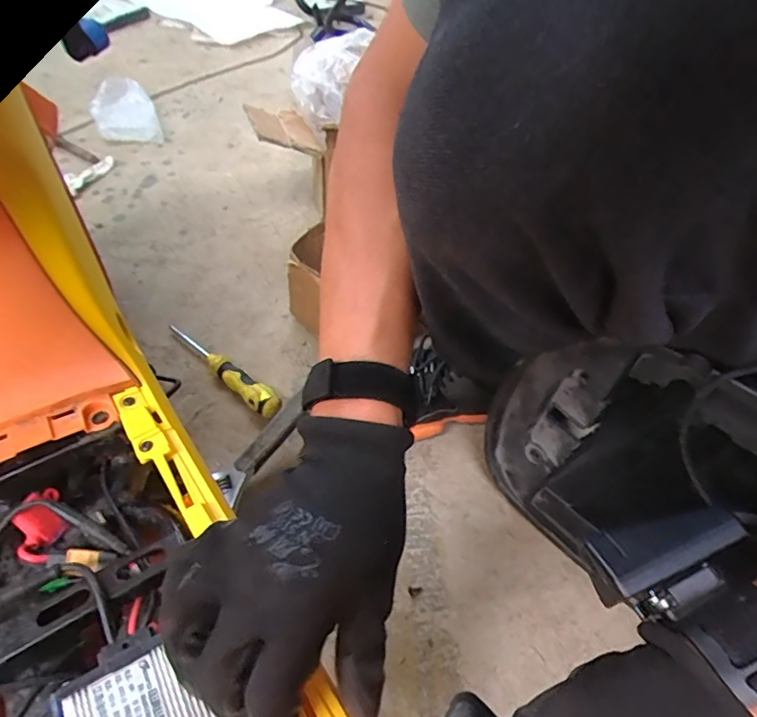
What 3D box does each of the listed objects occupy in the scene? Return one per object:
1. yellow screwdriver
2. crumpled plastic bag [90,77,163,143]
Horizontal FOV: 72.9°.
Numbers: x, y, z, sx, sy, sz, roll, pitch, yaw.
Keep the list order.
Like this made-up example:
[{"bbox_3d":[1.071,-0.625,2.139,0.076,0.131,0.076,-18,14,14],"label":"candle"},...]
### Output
[{"bbox_3d":[-0.185,0.012,0.621,0.188,0.027,0.027,37,58,25],"label":"yellow screwdriver"},{"bbox_3d":[-0.501,-0.494,1.008,0.115,0.074,0.149,-16,53,-15],"label":"crumpled plastic bag"}]

